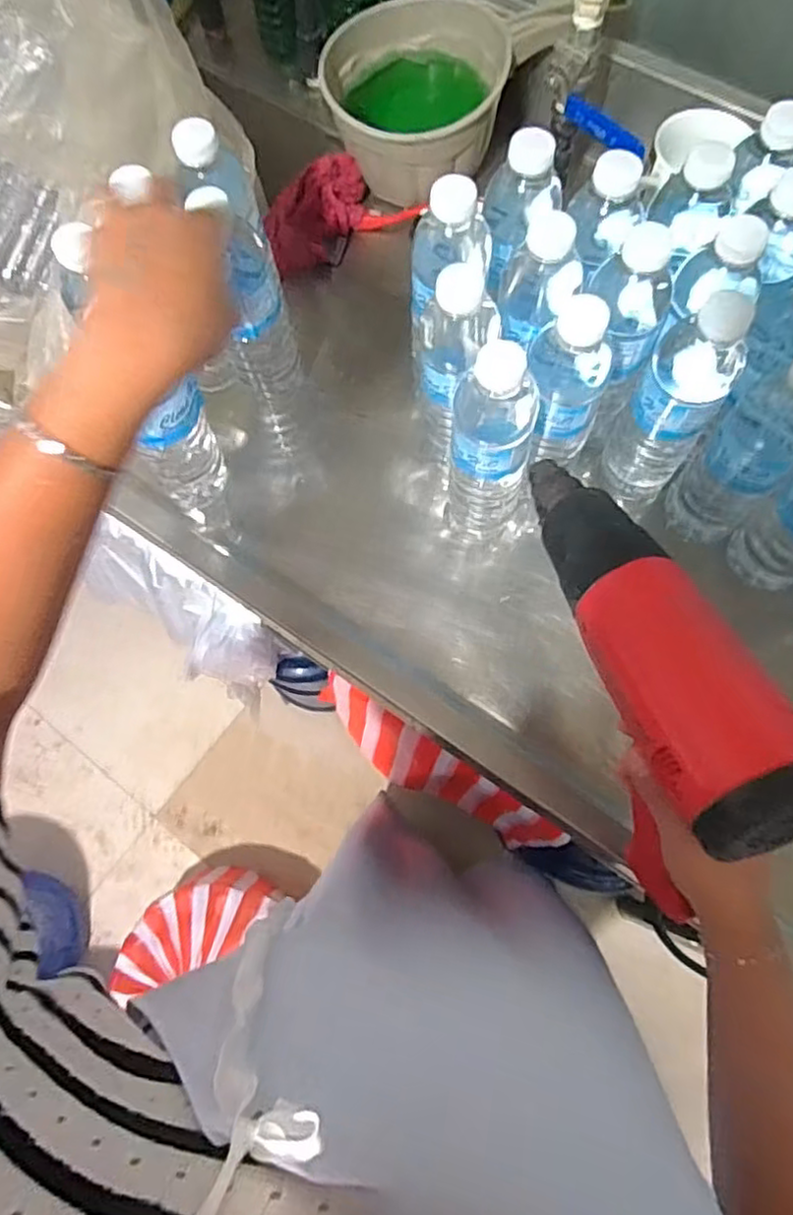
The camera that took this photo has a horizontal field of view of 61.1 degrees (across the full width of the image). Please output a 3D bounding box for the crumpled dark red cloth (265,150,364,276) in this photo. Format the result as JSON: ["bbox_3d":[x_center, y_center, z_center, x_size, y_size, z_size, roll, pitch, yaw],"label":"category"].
[{"bbox_3d":[-0.080,-0.395,0.678,0.051,0.053,0.134,39,77,12],"label":"crumpled dark red cloth"}]

